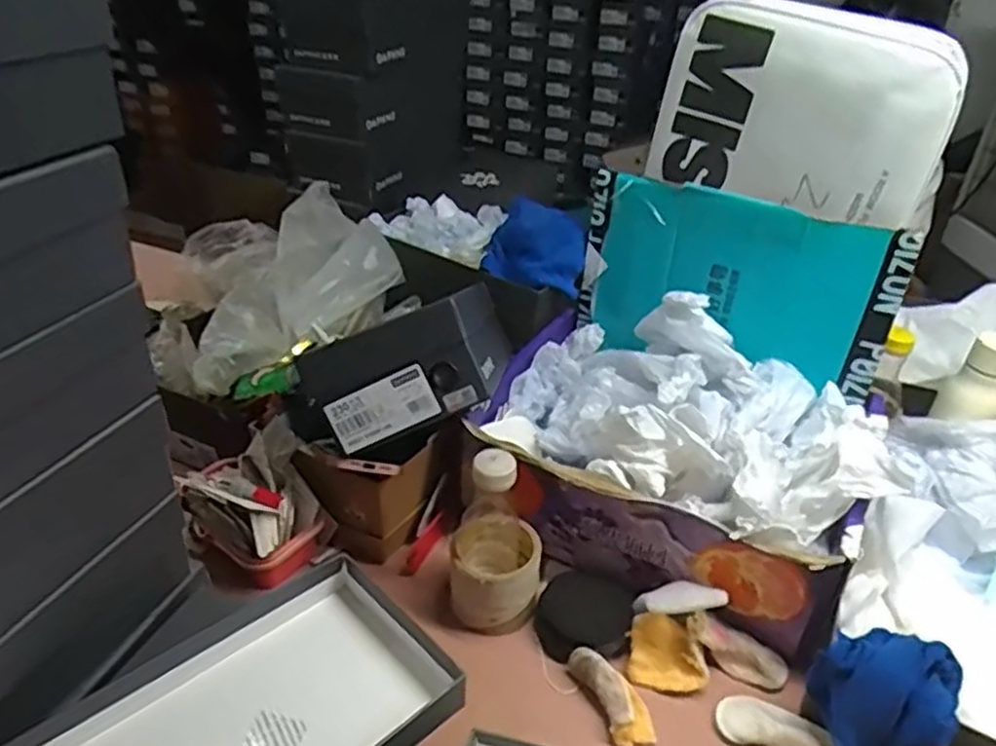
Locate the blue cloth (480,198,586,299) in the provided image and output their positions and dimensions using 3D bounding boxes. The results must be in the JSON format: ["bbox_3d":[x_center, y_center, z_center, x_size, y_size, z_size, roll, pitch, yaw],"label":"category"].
[{"bbox_3d":[0.049,-0.156,0.989,0.130,0.102,0.107,7,34,8],"label":"blue cloth"}]

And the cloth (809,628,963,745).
[{"bbox_3d":[0.313,0.271,0.618,0.099,0.103,0.104,-21,40,-31],"label":"cloth"}]

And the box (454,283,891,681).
[{"bbox_3d":[0.190,0.073,0.820,0.395,0.181,0.300,16,36,20],"label":"box"}]

